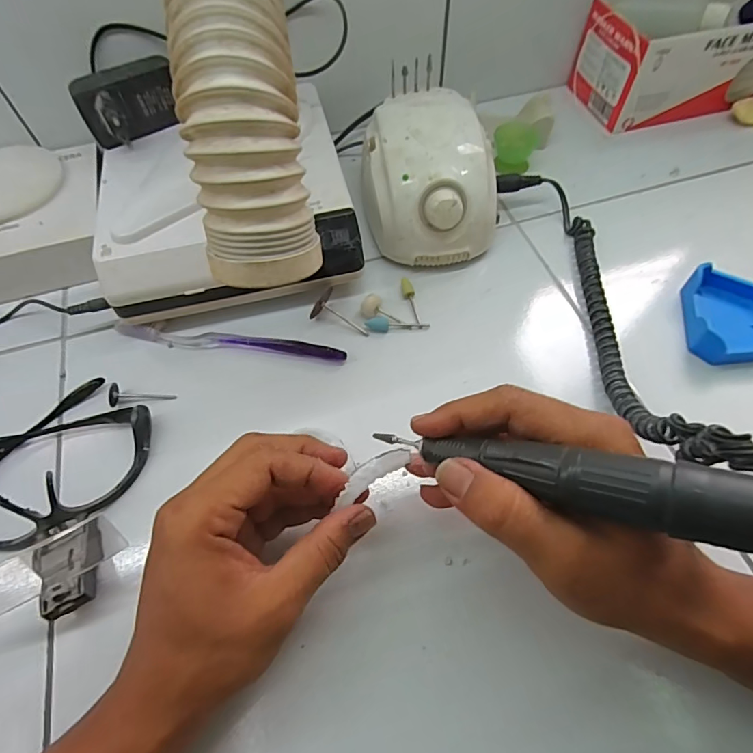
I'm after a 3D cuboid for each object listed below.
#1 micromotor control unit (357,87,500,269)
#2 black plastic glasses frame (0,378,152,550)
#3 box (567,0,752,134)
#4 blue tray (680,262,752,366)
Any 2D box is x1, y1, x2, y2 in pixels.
[{"bbox_3d":[0.042,-0.168,0.394,0.106,0.081,0.132,-5,60,-1],"label":"micromotor control unit"},{"bbox_3d":[-0.218,0.055,0.302,0.129,0.034,0.094,-41,67,-19],"label":"black plastic glasses frame"},{"bbox_3d":[0.332,-0.339,0.479,0.211,0.087,0.103,-14,61,-6],"label":"box"},{"bbox_3d":[0.268,-0.045,0.348,0.062,0.023,0.080,13,61,9],"label":"blue tray"}]

